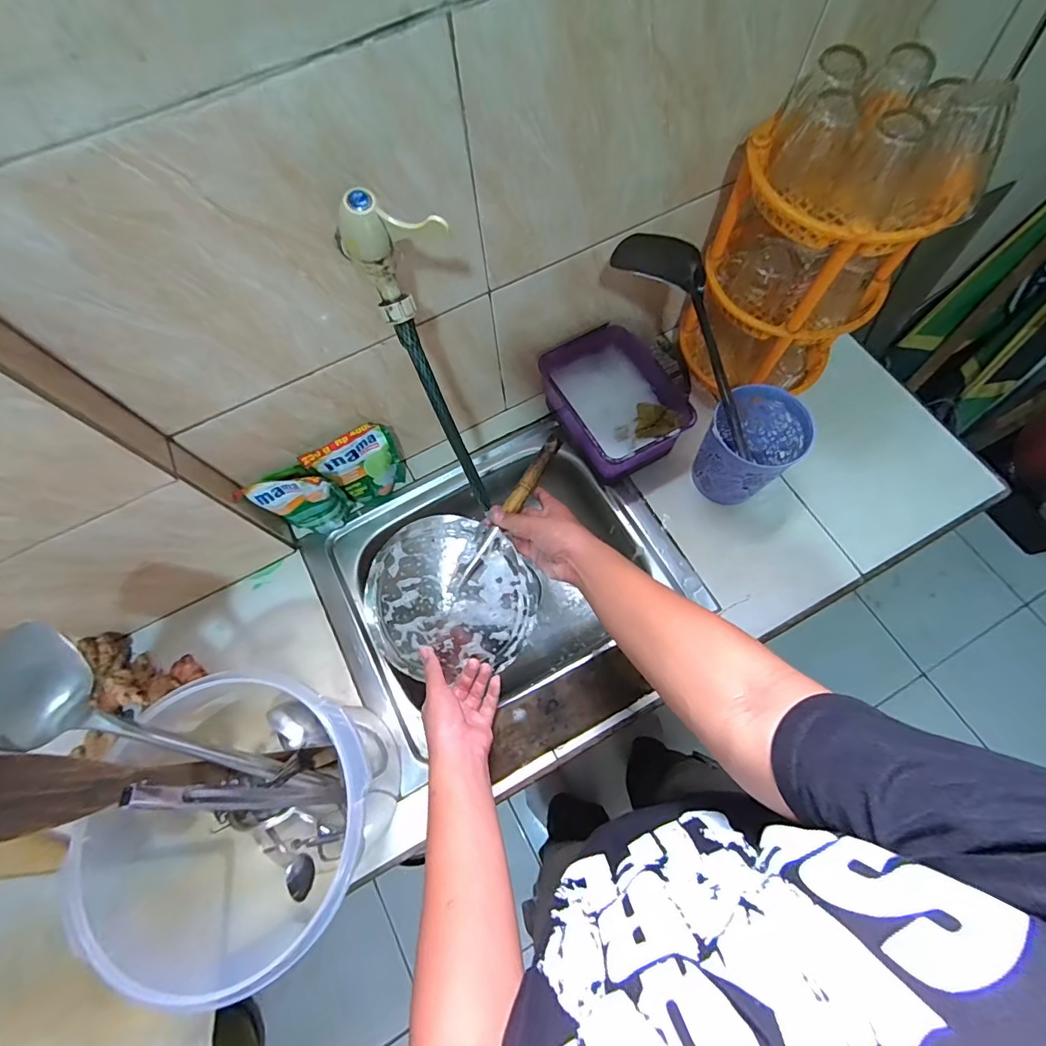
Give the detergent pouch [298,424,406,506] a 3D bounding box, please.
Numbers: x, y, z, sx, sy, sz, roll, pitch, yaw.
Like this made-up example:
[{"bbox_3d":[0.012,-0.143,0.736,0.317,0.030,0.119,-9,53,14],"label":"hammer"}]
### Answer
[{"bbox_3d":[-0.234,-0.080,0.702,0.105,0.152,0.042,-23,70,-6],"label":"detergent pouch"}]

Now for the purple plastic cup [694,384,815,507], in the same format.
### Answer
[{"bbox_3d":[0.310,-0.107,0.678,0.114,0.125,0.116,-1,70,2],"label":"purple plastic cup"}]

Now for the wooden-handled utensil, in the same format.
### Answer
[{"bbox_3d":[-0.018,-0.018,0.653,0.023,0.016,0.266,28,67,12],"label":"wooden-handled utensil"}]

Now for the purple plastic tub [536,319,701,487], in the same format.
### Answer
[{"bbox_3d":[0.134,-0.182,0.732,0.165,0.089,0.222,-29,71,-8],"label":"purple plastic tub"}]

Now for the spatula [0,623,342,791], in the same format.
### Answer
[{"bbox_3d":[-0.335,0.213,0.467,0.332,0.025,0.093,39,71,-28],"label":"spatula"}]

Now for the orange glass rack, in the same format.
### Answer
[{"bbox_3d":[0.340,-0.313,0.608,0.209,0.356,0.143,36,75,14],"label":"orange glass rack"}]

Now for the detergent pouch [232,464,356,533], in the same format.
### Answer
[{"bbox_3d":[-0.316,-0.035,0.685,0.107,0.147,0.052,-15,70,-3],"label":"detergent pouch"}]

